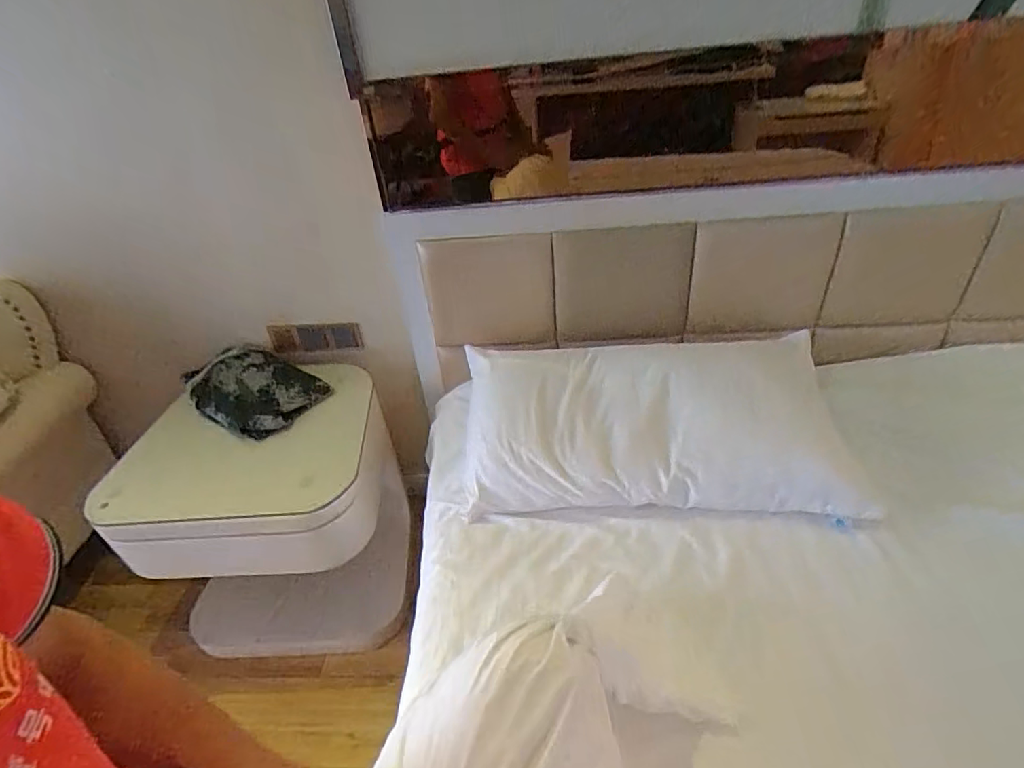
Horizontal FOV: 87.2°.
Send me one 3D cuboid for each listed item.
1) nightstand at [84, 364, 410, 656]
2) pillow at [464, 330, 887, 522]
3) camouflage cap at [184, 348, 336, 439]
[{"bbox_3d":[-0.622,0.364,1.504,0.593,0.601,0.532,-7,37,0],"label":"nightstand"},{"bbox_3d":[0.291,0.070,1.192,0.818,0.144,0.425,-1,37,6],"label":"pillow"},{"bbox_3d":[-0.698,0.007,1.452,0.366,0.100,0.254,19,44,30],"label":"camouflage cap"}]

